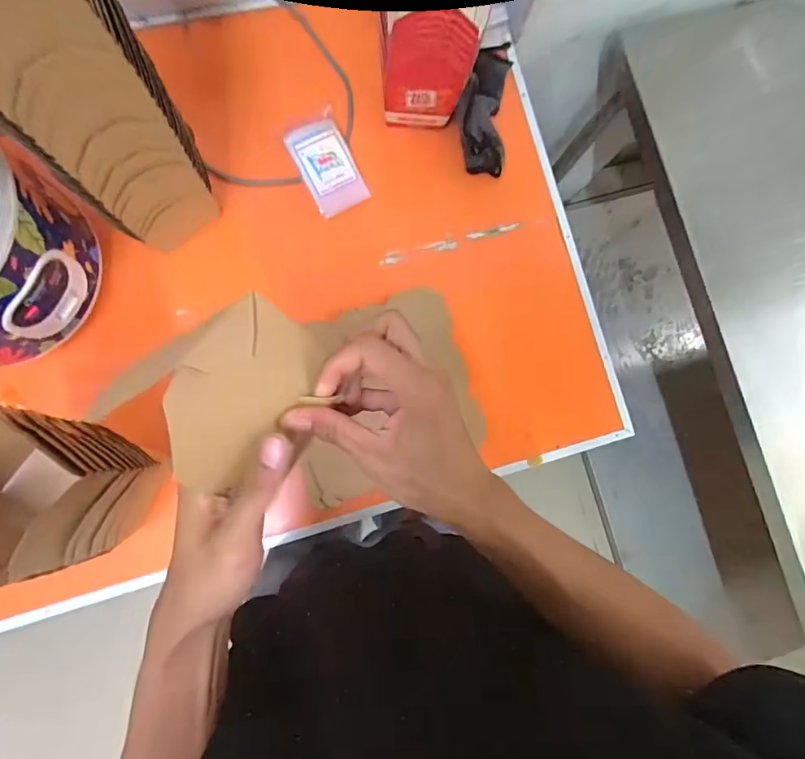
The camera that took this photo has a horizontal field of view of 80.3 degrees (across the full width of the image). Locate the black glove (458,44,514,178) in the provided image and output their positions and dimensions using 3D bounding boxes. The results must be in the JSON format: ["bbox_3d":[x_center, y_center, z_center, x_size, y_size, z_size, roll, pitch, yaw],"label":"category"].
[{"bbox_3d":[0.118,-0.401,0.687,0.077,0.049,0.211,10,83,-5],"label":"black glove"}]

